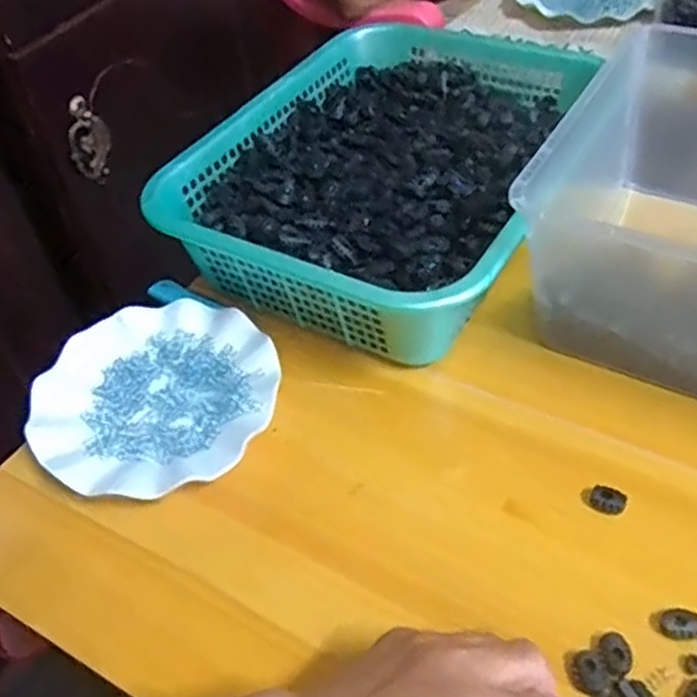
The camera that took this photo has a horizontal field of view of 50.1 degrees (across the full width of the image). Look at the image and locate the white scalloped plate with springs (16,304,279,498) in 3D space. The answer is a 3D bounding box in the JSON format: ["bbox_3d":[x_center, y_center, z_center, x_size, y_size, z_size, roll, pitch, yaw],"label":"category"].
[{"bbox_3d":[-0.146,0.040,0.575,0.179,0.030,0.178,-3,46,3],"label":"white scalloped plate with springs"}]

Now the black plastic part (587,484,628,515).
[{"bbox_3d":[0.169,0.098,0.486,0.022,0.012,0.014,10,48,15],"label":"black plastic part"}]

